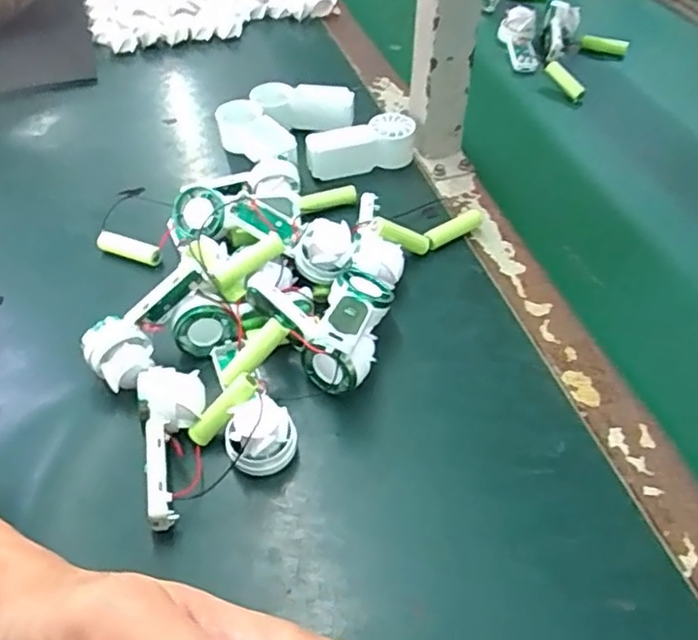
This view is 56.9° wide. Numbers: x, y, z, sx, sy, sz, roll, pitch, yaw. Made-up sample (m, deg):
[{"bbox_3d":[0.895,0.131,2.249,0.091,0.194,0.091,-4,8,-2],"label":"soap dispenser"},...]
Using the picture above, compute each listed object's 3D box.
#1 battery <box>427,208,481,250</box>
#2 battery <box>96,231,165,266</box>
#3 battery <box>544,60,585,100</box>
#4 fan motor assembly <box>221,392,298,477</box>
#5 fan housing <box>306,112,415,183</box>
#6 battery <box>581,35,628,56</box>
[{"bbox_3d":[0.082,-0.071,0.504,0.055,0.013,0.014,-24,55,-21],"label":"battery"},{"bbox_3d":[-0.169,-0.055,0.495,0.053,0.012,0.012,16,51,11],"label":"battery"},{"bbox_3d":[0.223,-0.247,0.664,0.016,0.017,0.055,-19,53,-18],"label":"battery"},{"bbox_3d":[-0.051,0.066,0.373,0.039,0.036,0.036,17,51,12],"label":"fan motor assembly"},{"bbox_3d":[0.009,-0.150,0.559,0.090,0.034,0.036,-15,52,-15],"label":"fan housing"},{"bbox_3d":[0.281,-0.304,0.712,0.048,0.013,0.017,12,50,8],"label":"battery"}]

